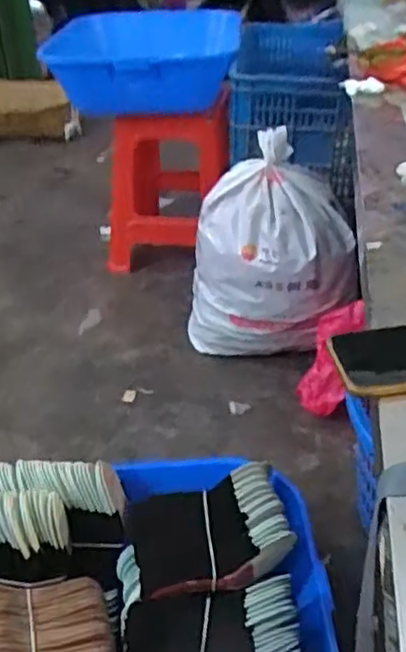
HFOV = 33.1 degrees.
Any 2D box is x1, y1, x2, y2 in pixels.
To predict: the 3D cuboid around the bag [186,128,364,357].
[{"bbox_3d":[0.151,-0.163,1.661,0.364,0.520,0.309,-7,35,-6],"label":"bag"}]

